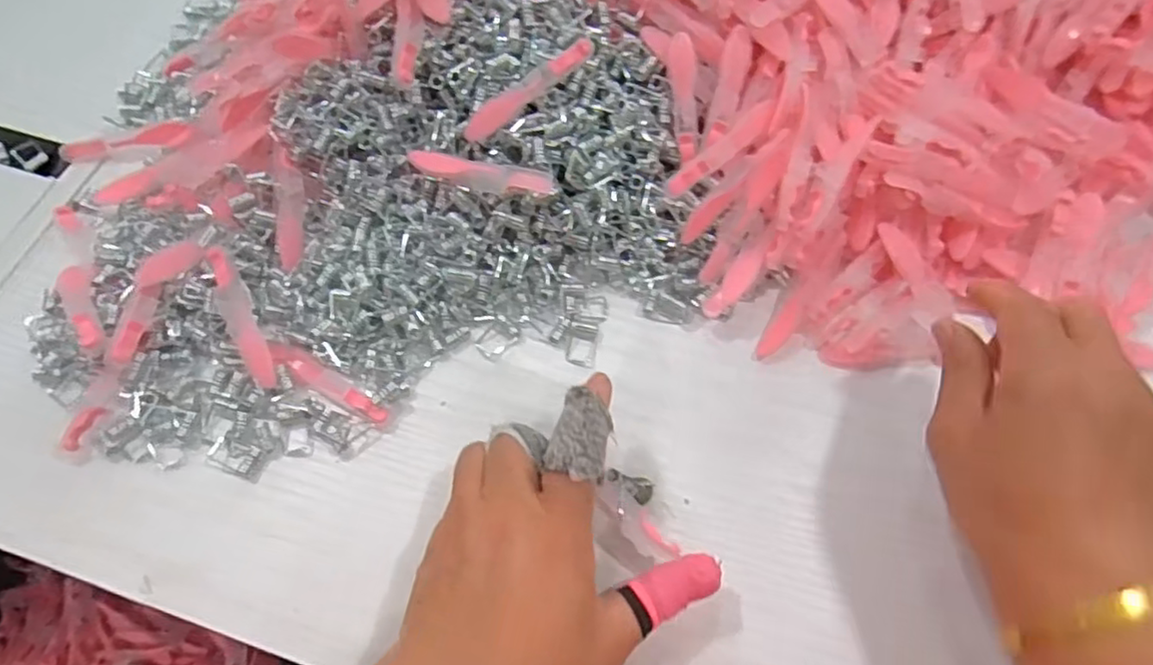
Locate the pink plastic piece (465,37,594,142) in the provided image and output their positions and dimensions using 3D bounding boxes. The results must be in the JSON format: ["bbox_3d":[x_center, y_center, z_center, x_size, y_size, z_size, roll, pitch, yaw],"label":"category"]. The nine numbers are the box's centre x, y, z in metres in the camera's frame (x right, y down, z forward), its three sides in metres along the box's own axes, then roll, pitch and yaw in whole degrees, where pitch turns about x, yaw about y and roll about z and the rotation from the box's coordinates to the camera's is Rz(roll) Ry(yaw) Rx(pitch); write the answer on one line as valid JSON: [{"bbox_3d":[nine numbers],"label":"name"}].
[{"bbox_3d":[-0.025,-0.127,0.354,0.079,0.013,0.011,-34,69,8],"label":"pink plastic piece"}]

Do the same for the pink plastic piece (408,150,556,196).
[{"bbox_3d":[-0.051,-0.082,0.348,0.077,0.011,0.017,12,65,6],"label":"pink plastic piece"}]

